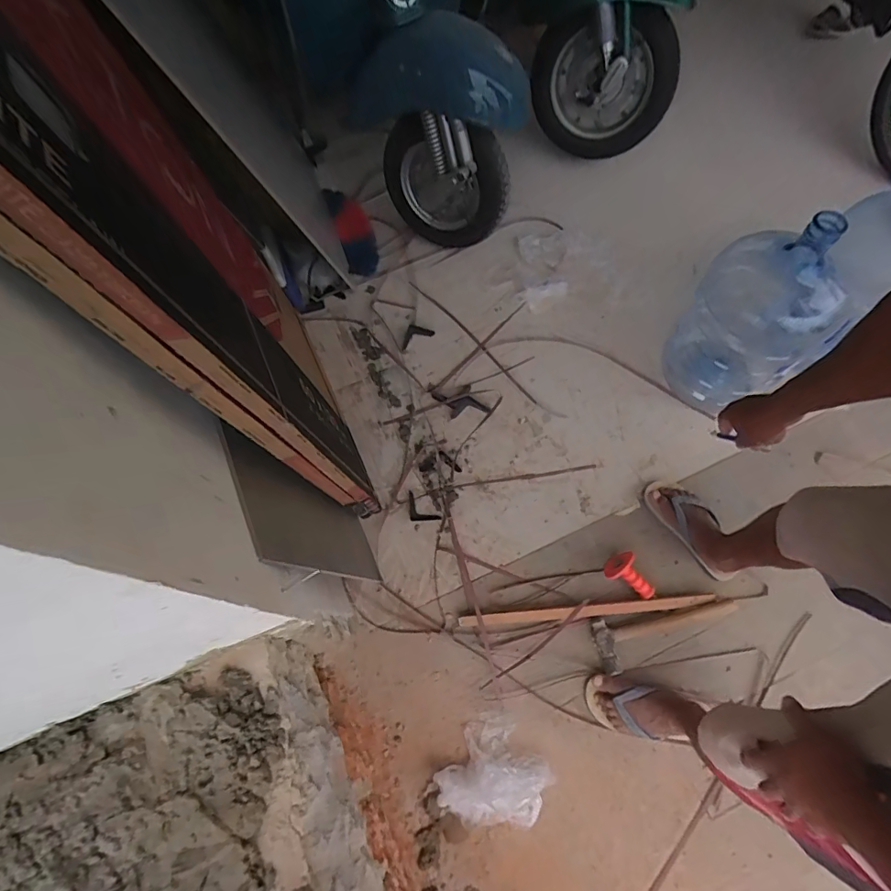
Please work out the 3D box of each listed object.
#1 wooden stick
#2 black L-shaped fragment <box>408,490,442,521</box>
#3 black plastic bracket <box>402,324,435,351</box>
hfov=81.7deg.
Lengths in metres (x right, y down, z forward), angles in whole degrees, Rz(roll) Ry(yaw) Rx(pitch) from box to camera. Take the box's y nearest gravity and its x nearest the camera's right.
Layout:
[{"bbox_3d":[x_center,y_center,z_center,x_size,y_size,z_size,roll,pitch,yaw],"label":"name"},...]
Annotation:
[{"bbox_3d":[0.308,0.364,1.133,0.545,0.022,0.030,-5,66,0],"label":"wooden stick"},{"bbox_3d":[-0.065,0.157,1.233,0.103,0.008,0.051,38,73,17],"label":"black L-shaped fragment"},{"bbox_3d":[-0.075,-0.302,1.448,0.081,0.004,0.087,9,67,6],"label":"black plastic bracket"}]

